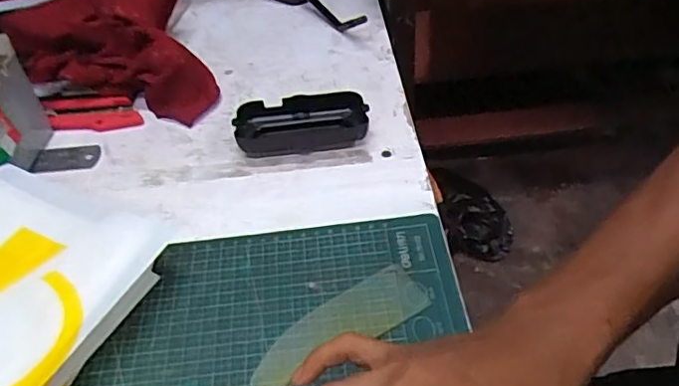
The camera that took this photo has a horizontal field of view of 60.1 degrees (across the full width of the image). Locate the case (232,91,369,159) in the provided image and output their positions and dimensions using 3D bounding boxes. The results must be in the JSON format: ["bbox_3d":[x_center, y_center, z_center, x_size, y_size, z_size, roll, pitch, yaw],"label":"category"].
[{"bbox_3d":[-0.033,-0.059,0.510,0.109,0.027,0.055,-6,45,-1],"label":"case"}]

